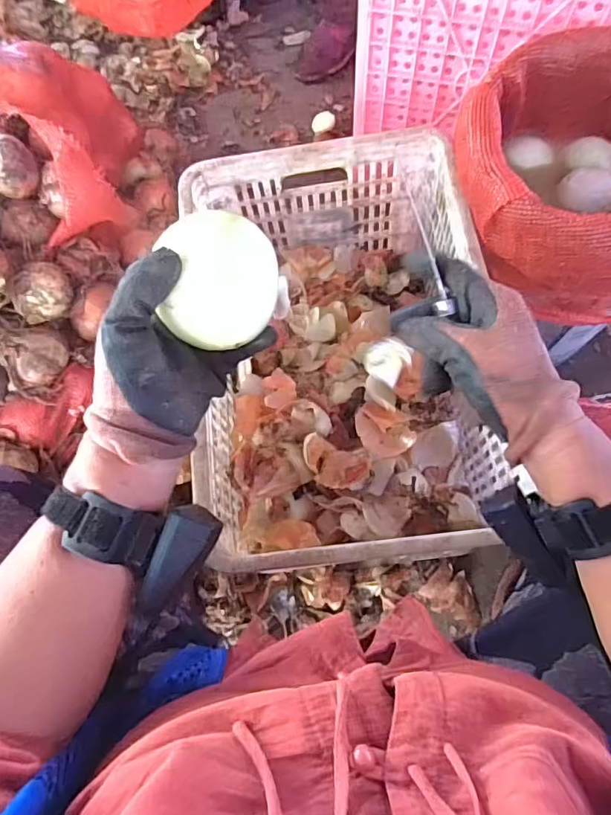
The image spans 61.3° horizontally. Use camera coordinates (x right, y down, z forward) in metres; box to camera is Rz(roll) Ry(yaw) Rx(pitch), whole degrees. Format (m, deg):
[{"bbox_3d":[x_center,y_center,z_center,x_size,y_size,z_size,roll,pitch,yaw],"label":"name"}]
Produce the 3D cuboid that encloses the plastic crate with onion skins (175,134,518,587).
[{"bbox_3d":[0.041,-0.059,0.686,0.356,0.241,0.516,-6,69,-2],"label":"plastic crate with onion skins"}]

